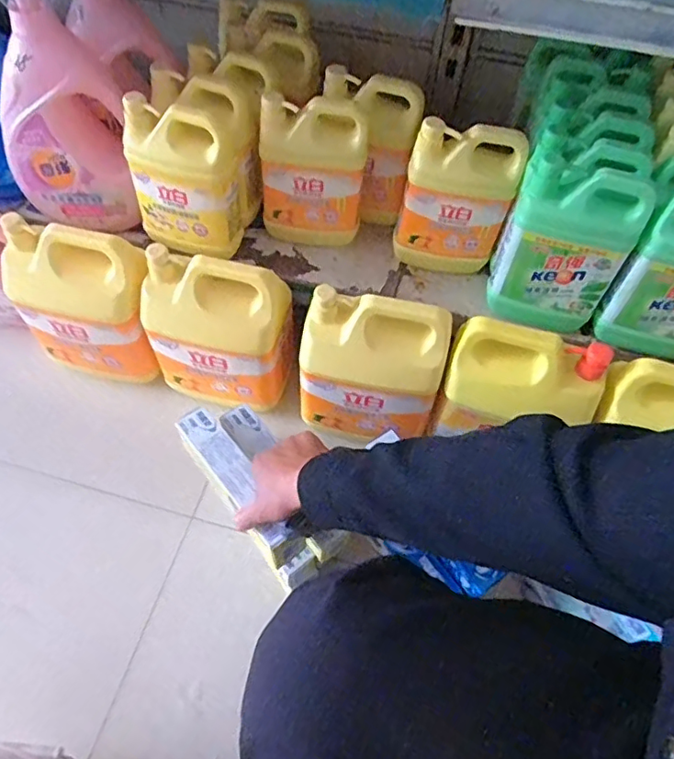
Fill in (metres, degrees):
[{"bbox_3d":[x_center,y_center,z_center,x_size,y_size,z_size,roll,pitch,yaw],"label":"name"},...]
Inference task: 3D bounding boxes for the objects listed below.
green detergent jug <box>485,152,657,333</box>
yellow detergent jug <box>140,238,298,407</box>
[{"bbox_3d":[0.291,-0.168,0.741,0.152,0.222,0.067,21,59,10],"label":"green detergent jug"},{"bbox_3d":[-0.167,-0.076,0.824,0.194,0.233,0.113,13,58,5],"label":"yellow detergent jug"}]

